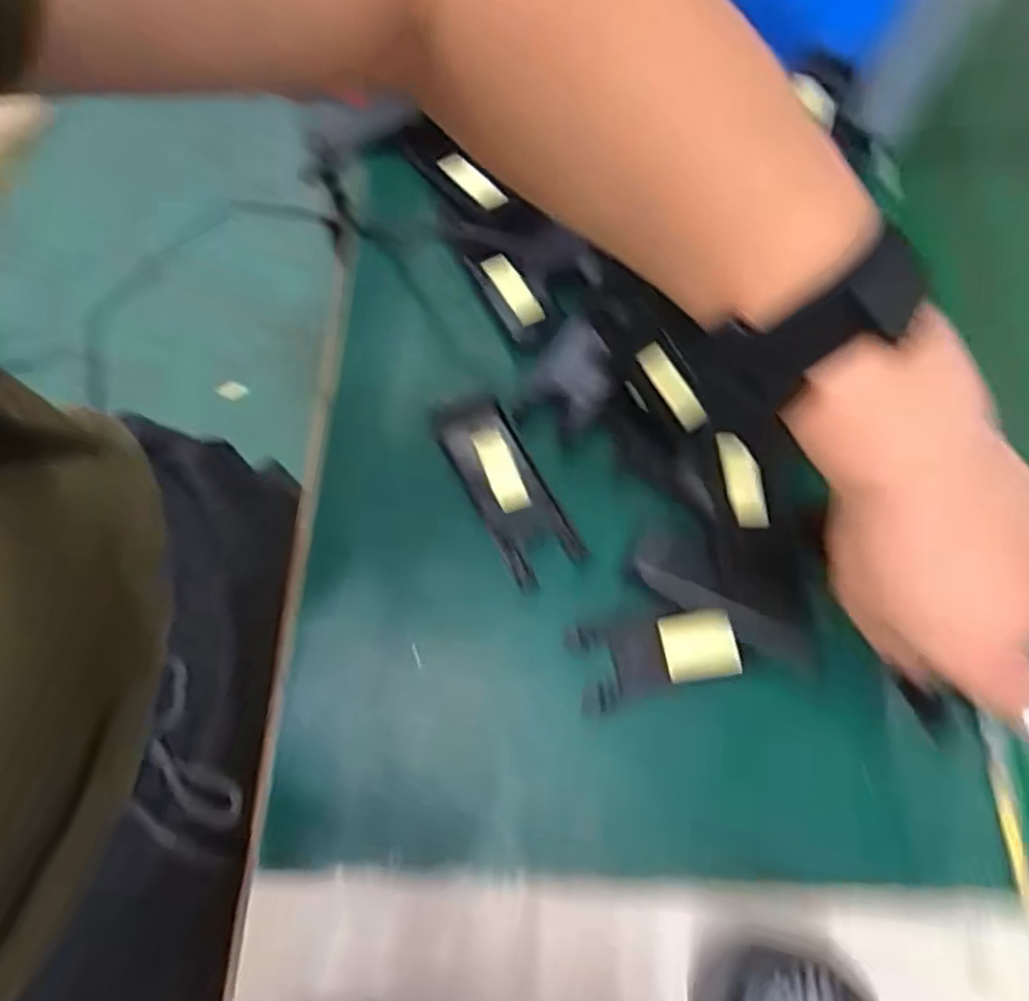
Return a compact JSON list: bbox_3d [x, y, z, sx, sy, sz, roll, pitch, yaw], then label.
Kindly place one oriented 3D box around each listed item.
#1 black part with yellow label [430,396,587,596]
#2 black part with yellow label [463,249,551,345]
[{"bbox_3d":[-0.005,-0.009,0.379,0.038,0.005,0.105,-25,71,-14],"label":"black part with yellow label"},{"bbox_3d":[-0.004,-0.121,0.423,0.025,0.009,0.064,-26,71,-15],"label":"black part with yellow label"}]

